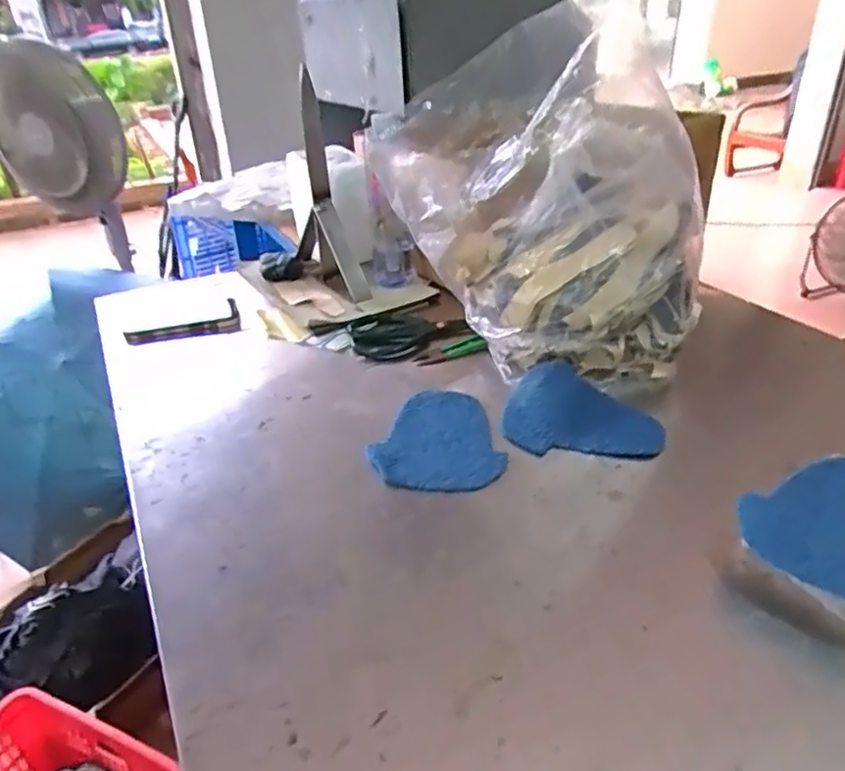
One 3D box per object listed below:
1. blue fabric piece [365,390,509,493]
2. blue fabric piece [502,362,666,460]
[{"bbox_3d":[0.009,0.051,0.633,0.123,0.007,0.155,-8,31,-7],"label":"blue fabric piece"},{"bbox_3d":[0.162,0.025,0.652,0.149,0.024,0.126,6,32,15],"label":"blue fabric piece"}]

